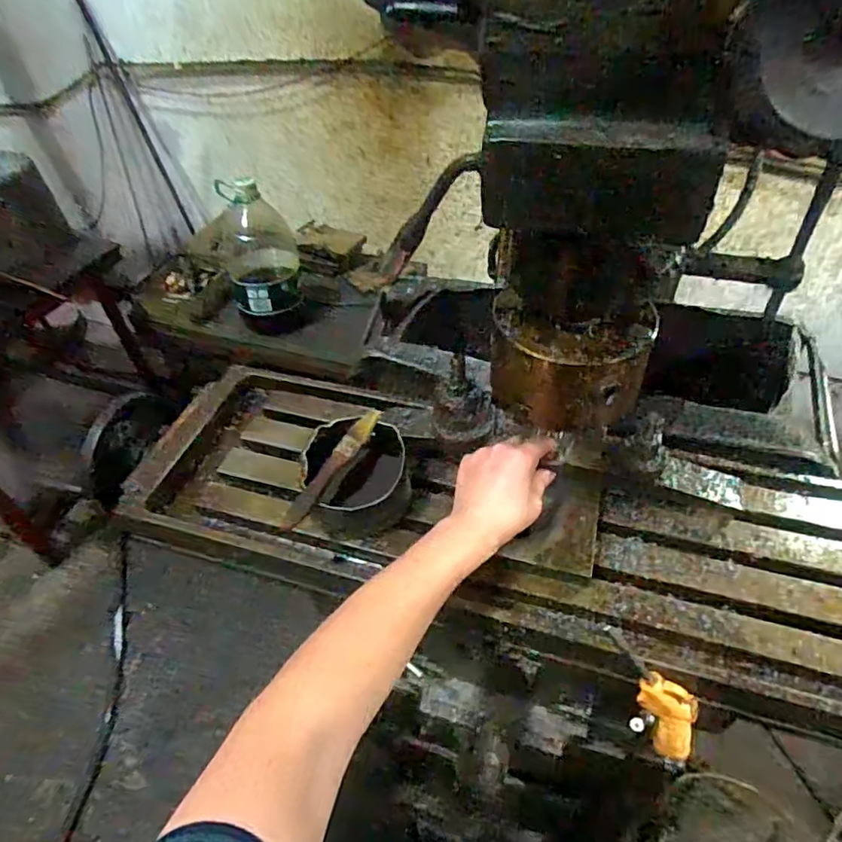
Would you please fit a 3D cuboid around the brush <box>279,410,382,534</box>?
[{"bbox_3d":[-0.084,0.042,0.538,0.023,0.016,0.150,23,52,22],"label":"brush"}]

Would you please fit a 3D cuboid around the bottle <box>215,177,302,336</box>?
[{"bbox_3d":[-0.398,-0.405,1.421,0.182,0.331,0.189,-14,48,-10],"label":"bottle"}]

